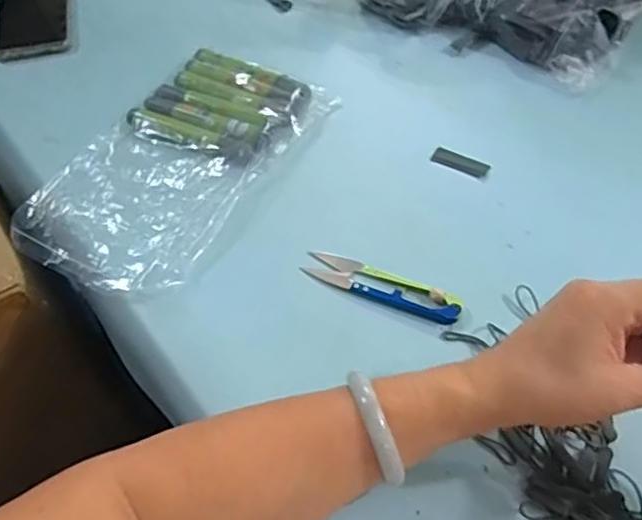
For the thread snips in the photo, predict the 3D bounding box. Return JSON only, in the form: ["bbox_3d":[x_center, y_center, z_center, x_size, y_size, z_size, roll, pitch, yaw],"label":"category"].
[{"bbox_3d":[0.045,0.018,0.441,0.117,0.007,0.027,19,57,15],"label":"thread snips"}]

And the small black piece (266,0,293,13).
[{"bbox_3d":[-0.051,-0.299,0.685,0.021,0.004,0.047,-29,58,-18],"label":"small black piece"}]

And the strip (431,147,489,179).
[{"bbox_3d":[0.122,-0.086,0.521,0.049,0.004,0.018,23,58,18],"label":"strip"}]

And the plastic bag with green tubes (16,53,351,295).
[{"bbox_3d":[-0.123,-0.092,0.519,0.158,0.021,0.271,25,59,19],"label":"plastic bag with green tubes"}]

